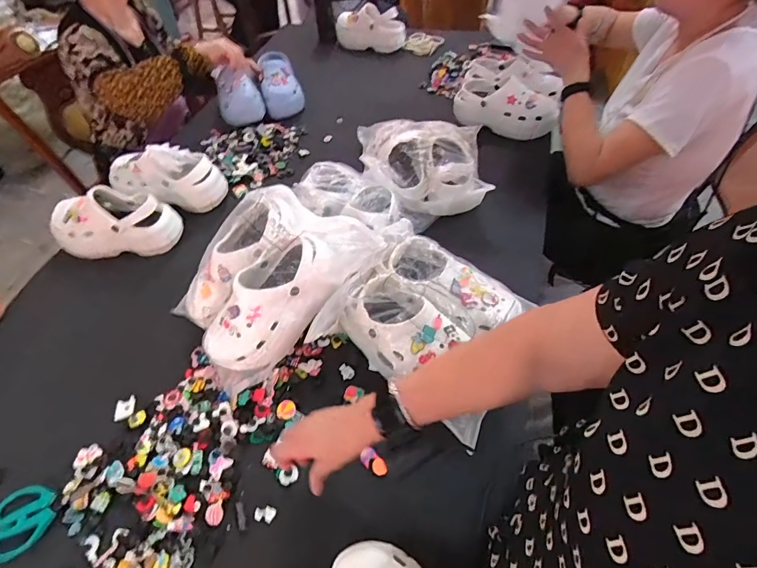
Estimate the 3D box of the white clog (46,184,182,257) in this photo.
[{"bbox_3d":[-0.552,-0.126,0.862,0.253,0.109,0.094,-2,52,3],"label":"white clog"}]

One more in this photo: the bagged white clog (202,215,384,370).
[{"bbox_3d":[-0.149,0.004,0.665,0.319,0.108,0.115,-43,59,-3],"label":"bagged white clog"}]

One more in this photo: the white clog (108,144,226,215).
[{"bbox_3d":[-0.469,-0.252,0.927,0.260,0.121,0.109,15,54,15],"label":"white clog"}]

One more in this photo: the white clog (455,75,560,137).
[{"bbox_3d":[0.331,-0.465,1.086,0.264,0.093,0.137,24,57,21],"label":"white clog"}]

